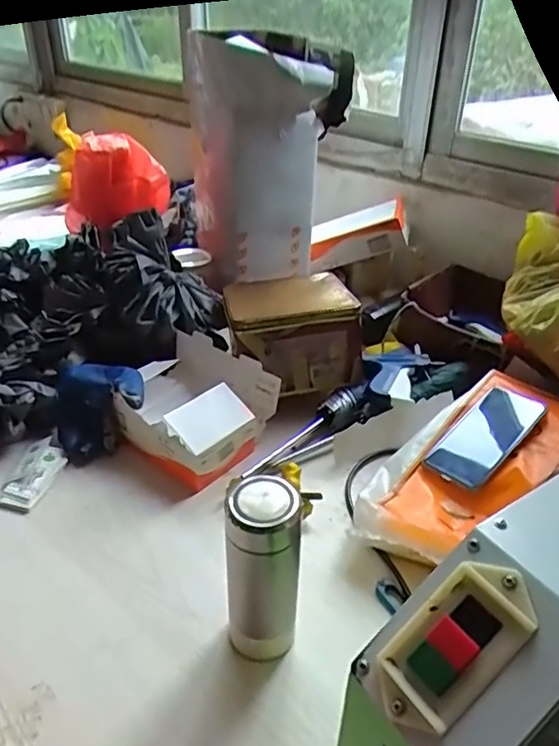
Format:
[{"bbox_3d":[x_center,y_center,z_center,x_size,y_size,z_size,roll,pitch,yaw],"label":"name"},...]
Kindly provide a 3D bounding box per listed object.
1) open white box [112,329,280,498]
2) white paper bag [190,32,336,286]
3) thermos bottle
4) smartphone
[{"bbox_3d":[-0.121,0.044,0.790,0.196,0.087,0.168,25,41,31],"label":"open white box"},{"bbox_3d":[-0.039,-0.346,0.992,0.171,0.365,0.235,-9,35,-15],"label":"white paper bag"},{"bbox_3d":[-0.014,0.179,0.517,0.059,0.187,0.058,1,34,0],"label":"thermos bottle"},{"bbox_3d":[0.257,0.077,0.721,0.158,0.016,0.073,-37,47,-20],"label":"smartphone"}]

